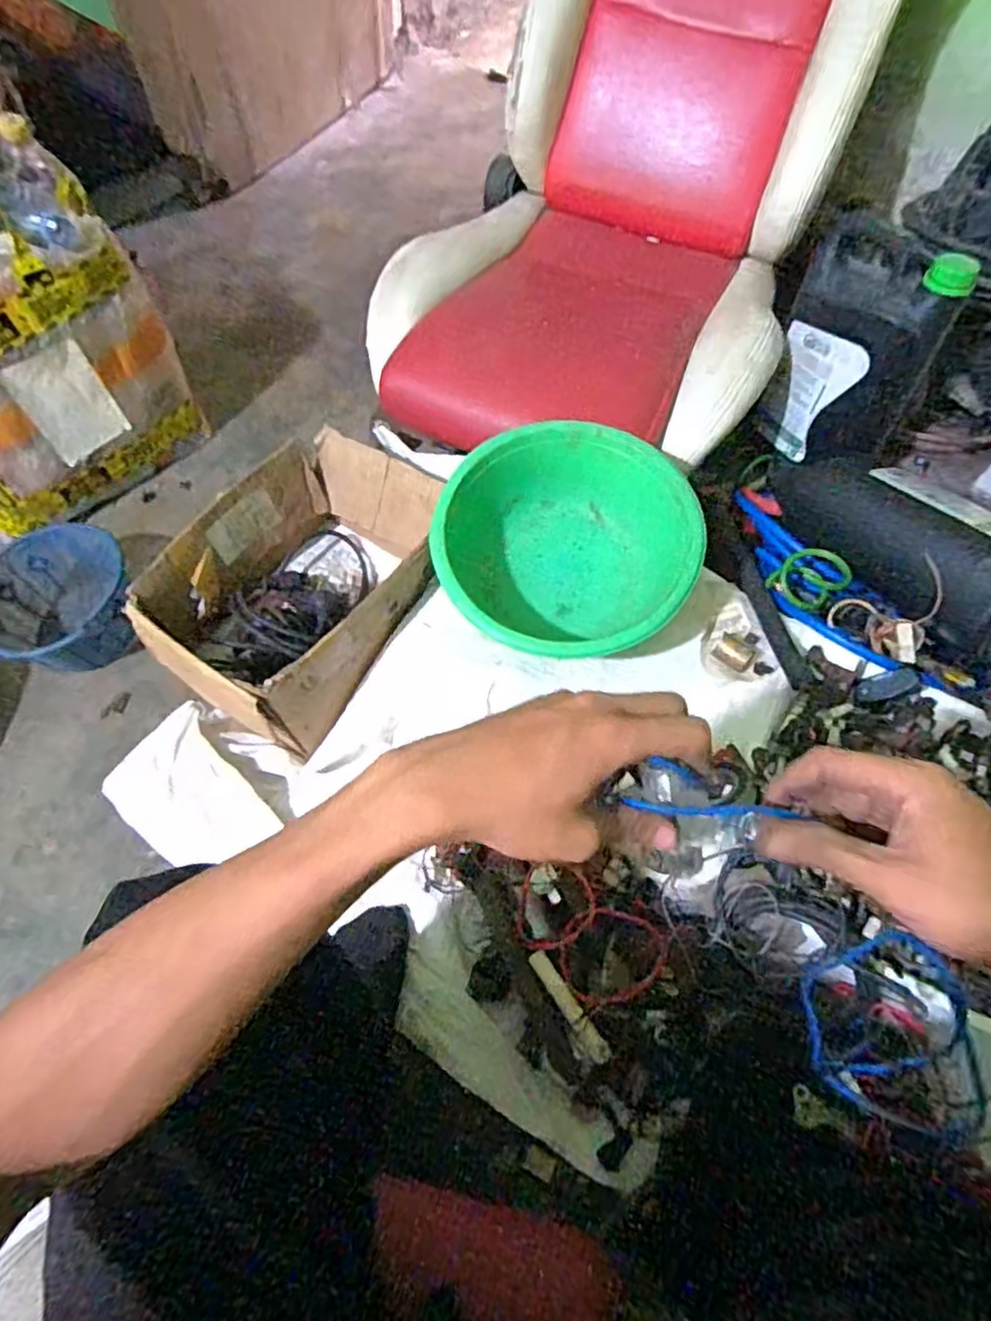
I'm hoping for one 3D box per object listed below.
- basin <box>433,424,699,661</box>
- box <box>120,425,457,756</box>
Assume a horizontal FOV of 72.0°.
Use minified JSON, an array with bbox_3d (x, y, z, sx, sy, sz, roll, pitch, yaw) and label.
[{"bbox_3d":[0.075,-0.112,0.752,0.266,0.155,0.247,0,62,0],"label":"basin"},{"bbox_3d":[-0.210,-0.091,0.789,0.228,0.136,0.330,28,66,14],"label":"box"}]

